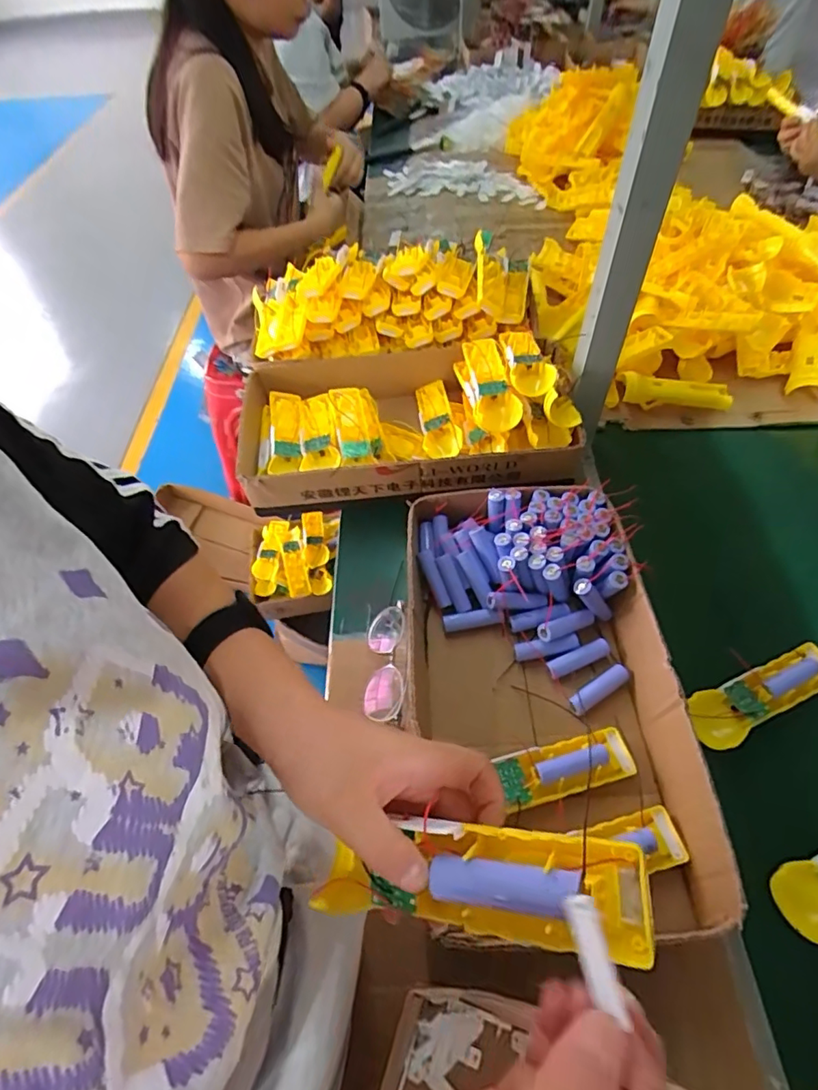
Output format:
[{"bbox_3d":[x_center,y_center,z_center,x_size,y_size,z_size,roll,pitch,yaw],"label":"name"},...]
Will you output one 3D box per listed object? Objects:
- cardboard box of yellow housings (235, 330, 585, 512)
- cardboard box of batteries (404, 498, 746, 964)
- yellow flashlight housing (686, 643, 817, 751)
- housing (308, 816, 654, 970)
[{"bbox_3d":[-0.008,-0.182,0.701,0.393,0.113,0.257,-7,54,-3],"label":"cardboard box of yellow housings"},{"bbox_3d":[0.126,0.127,0.528,0.252,0.097,0.412,0,54,3],"label":"cardboard box of batteries"},{"bbox_3d":[0.344,0.143,0.517,0.161,0.022,0.050,-20,55,-11],"label":"yellow flashlight housing"},{"bbox_3d":[0.024,0.152,0.243,0.152,0.022,0.045,-12,51,22],"label":"housing"}]

